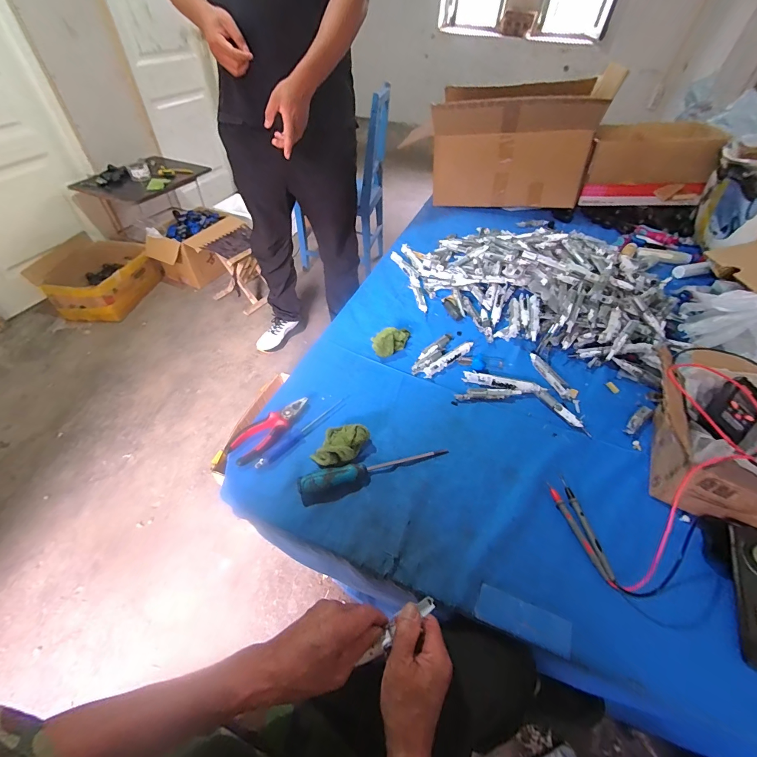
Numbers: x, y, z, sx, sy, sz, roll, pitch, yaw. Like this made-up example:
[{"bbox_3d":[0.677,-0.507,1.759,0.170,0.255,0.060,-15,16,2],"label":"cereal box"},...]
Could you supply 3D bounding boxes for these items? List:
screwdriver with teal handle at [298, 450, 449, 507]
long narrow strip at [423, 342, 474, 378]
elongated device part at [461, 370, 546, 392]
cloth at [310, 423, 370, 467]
[{"bbox_3d":[-0.004,0.146,0.545,0.237,0.035,0.039,-14,50,-13],"label":"screwdriver with teal handle"},{"bbox_3d":[0.149,-0.042,0.720,0.140,0.018,0.020,-30,55,-25],"label":"long narrow strip"},{"bbox_3d":[0.244,0.009,0.676,0.152,0.013,0.026,12,49,9],"label":"elongated device part"},{"bbox_3d":[-0.062,0.108,0.570,0.062,0.042,0.091,29,54,23],"label":"cloth"}]

